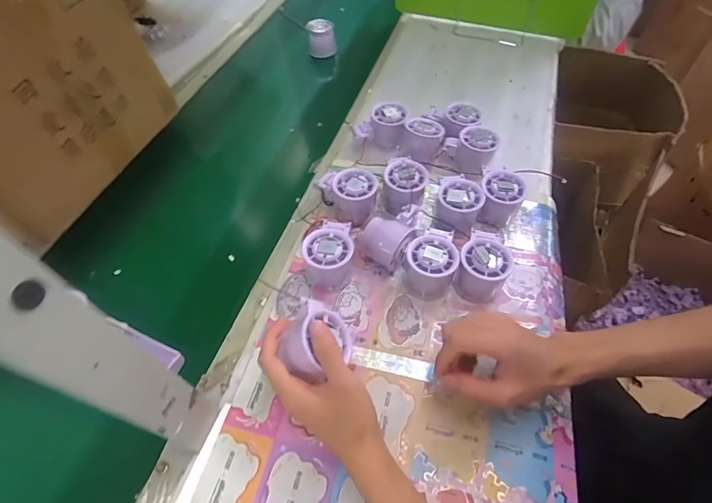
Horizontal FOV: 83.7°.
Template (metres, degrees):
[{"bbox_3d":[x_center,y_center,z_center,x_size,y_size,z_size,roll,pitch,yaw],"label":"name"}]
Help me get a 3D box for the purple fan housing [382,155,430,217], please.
[{"bbox_3d":[0.066,-0.088,0.543,0.055,0.062,0.055,13,55,12],"label":"purple fan housing"}]

